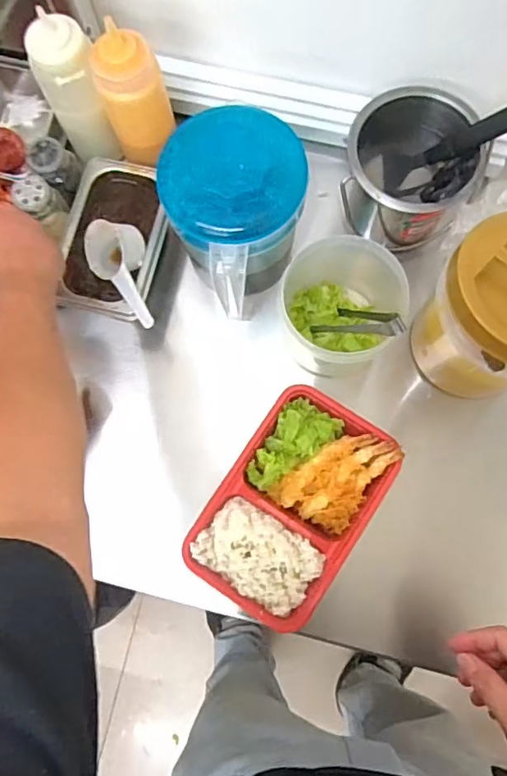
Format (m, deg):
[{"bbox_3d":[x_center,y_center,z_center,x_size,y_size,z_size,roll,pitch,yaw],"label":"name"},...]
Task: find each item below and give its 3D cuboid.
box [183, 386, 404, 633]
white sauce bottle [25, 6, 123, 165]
[{"bbox_3d":[0.041,0.118,0.577,0.146,0.037,0.223,31,77,6],"label":"box"},{"bbox_3d":[-0.182,-0.298,0.595,0.055,0.169,0.051,0,76,-1],"label":"white sauce bottle"}]

